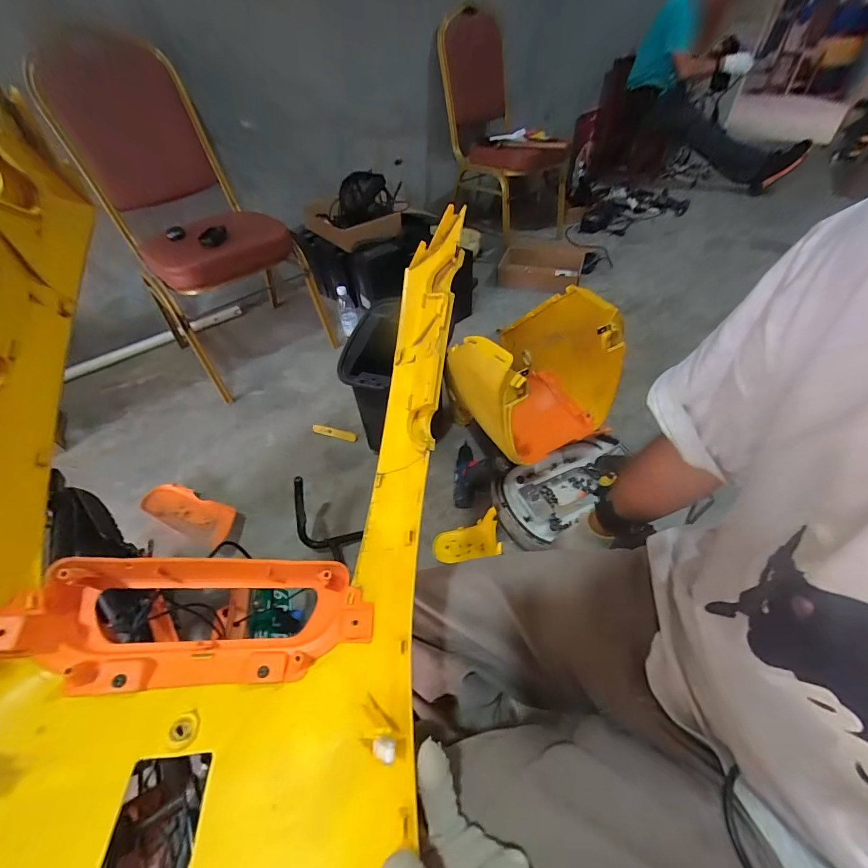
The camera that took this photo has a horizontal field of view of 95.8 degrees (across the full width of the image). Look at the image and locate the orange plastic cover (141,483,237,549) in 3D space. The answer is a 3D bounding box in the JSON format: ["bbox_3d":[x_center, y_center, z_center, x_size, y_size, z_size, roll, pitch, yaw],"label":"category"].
[{"bbox_3d":[-0.638,0.211,1.030,0.295,0.038,0.110,17,51,19],"label":"orange plastic cover"}]

